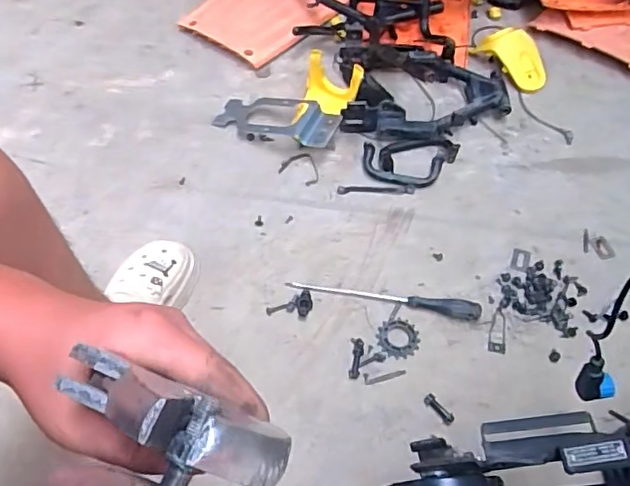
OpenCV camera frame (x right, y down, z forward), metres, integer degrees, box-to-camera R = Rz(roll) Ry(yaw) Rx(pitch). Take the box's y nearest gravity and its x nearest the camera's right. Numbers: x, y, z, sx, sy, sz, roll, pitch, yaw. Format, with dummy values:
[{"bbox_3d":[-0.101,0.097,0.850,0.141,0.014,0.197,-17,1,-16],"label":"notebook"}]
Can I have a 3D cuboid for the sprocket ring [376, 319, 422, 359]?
[{"bbox_3d":[0.129,0.148,0.878,0.062,0.006,0.063,0,56,0],"label":"sprocket ring"}]

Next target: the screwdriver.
[{"bbox_3d":[0.108,0.088,0.904,0.306,0.025,0.027,8,56,5],"label":"screwdriver"}]

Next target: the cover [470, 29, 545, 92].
[{"bbox_3d":[0.422,-0.398,1.202,0.084,0.058,0.165,-36,63,-22],"label":"cover"}]

